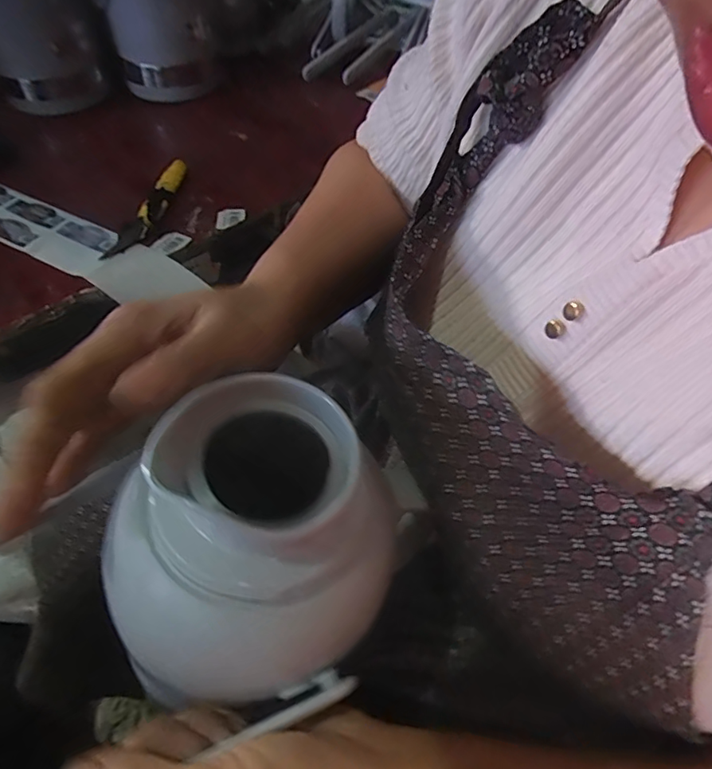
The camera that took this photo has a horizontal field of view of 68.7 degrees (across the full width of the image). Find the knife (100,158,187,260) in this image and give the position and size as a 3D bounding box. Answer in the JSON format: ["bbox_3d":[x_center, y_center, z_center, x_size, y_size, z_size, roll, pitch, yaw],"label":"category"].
[{"bbox_3d":[-0.208,-0.179,0.527,0.029,0.016,0.147,12,55,10],"label":"knife"}]

